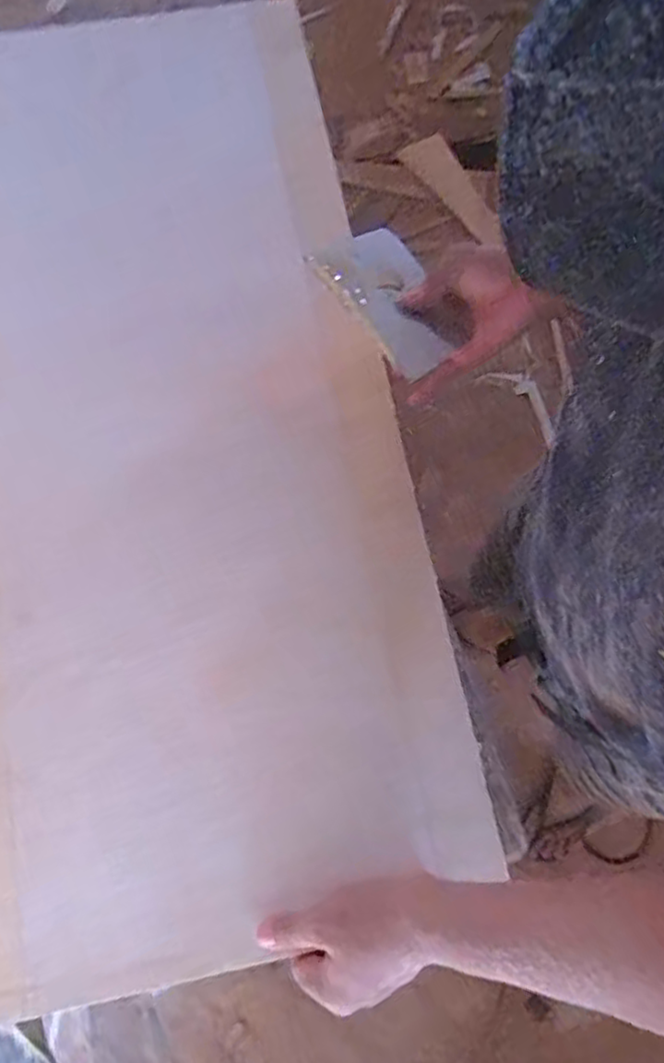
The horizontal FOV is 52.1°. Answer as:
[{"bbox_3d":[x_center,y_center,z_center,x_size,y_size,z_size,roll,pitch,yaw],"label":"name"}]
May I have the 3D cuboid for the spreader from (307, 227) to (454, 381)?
[{"bbox_3d":[0.052,-0.195,0.561,0.110,0.009,0.135,-33,77,-35],"label":"spreader"}]

